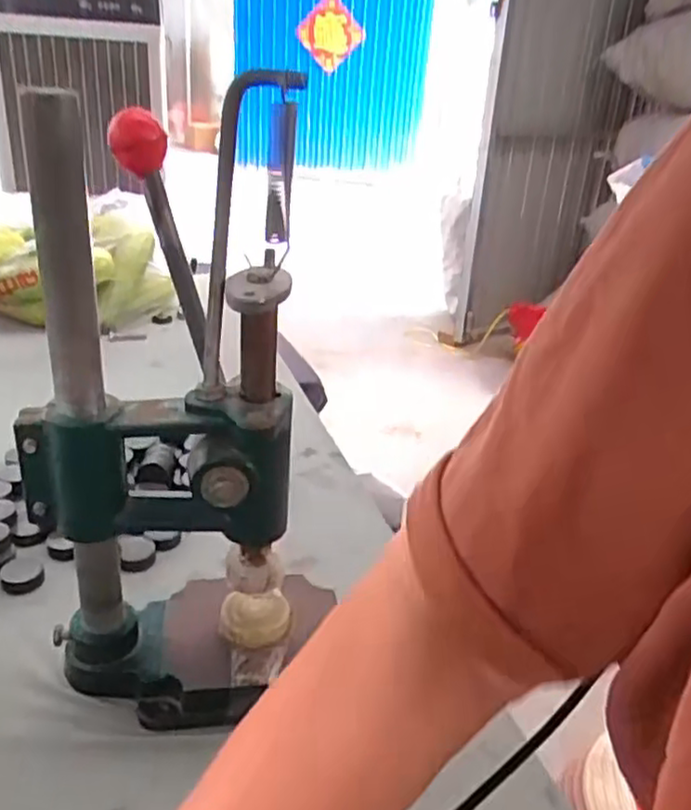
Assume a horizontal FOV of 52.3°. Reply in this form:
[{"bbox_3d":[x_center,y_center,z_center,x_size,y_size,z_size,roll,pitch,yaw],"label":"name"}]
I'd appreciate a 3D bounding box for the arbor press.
[{"bbox_3d":[-0.085,0.019,0.449,0.185,0.376,0.134,10,25,9],"label":"arbor press"}]

